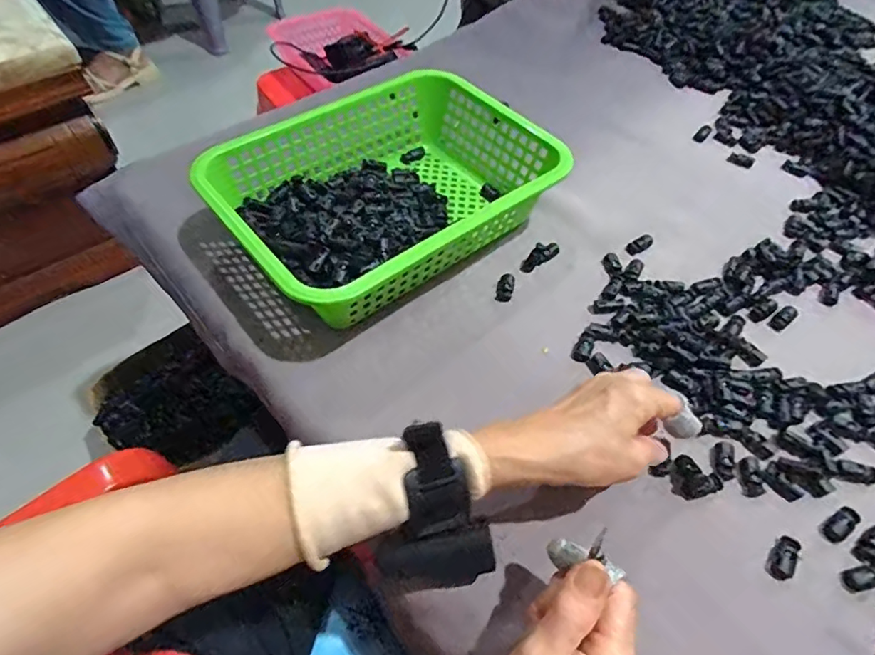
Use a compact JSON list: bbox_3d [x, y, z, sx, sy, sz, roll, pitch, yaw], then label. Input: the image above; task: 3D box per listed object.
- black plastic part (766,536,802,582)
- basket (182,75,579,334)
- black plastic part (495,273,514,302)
[{"bbox_3d":[0.238,0.158,0.362,0.015,0.005,0.031,33,59,21],"label":"black plastic part"},{"bbox_3d":[-0.047,-0.125,0.509,0.297,0.084,0.217,-33,61,-24],"label":"basket"},{"bbox_3d":[0.063,-0.038,0.493,0.015,0.010,0.029,10,53,5],"label":"black plastic part"}]

